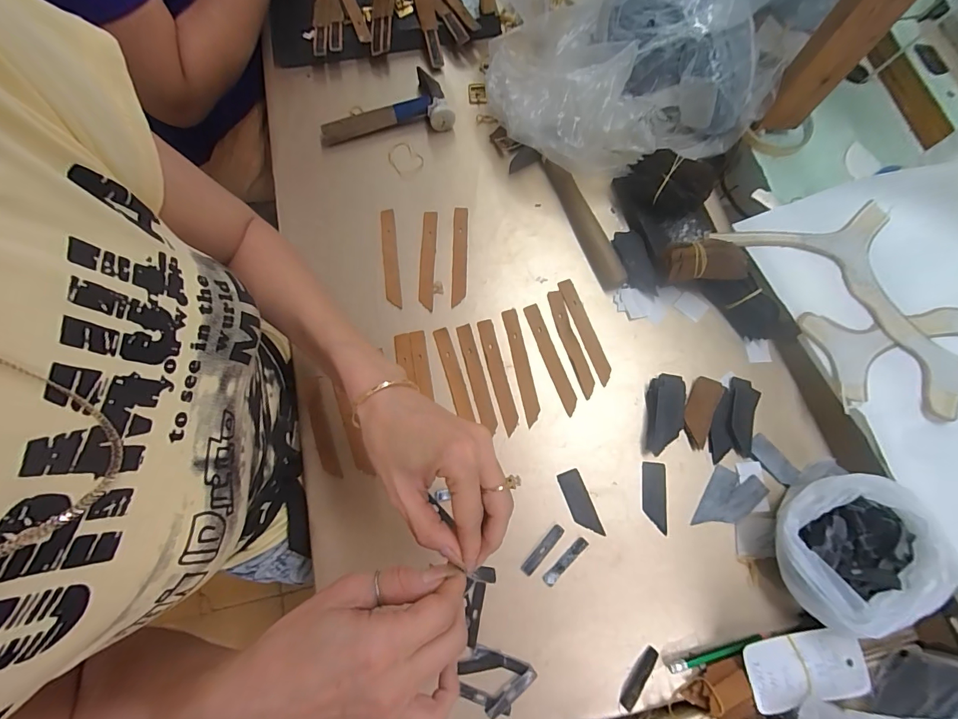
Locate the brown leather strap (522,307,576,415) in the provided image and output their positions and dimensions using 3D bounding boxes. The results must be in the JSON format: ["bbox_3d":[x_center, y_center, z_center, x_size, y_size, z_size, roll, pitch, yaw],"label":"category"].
[{"bbox_3d":[0.078,-0.001,0.444,0.019,0.004,0.124,-19,75,-4],"label":"brown leather strap"}]

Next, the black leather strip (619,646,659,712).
[{"bbox_3d":[0.142,0.282,0.364,0.013,0.005,0.054,35,78,10],"label":"black leather strip"}]

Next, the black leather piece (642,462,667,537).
[{"bbox_3d":[0.173,0.135,0.406,0.023,0.004,0.064,5,75,3],"label":"black leather piece"}]

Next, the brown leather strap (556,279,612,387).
[{"bbox_3d":[0.118,-0.033,0.455,0.018,0.004,0.123,-21,75,-5],"label":"brown leather strap"}]

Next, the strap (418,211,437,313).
[{"bbox_3d":[-0.060,-0.117,0.477,0.017,0.004,0.121,1,74,1],"label":"strap"}]

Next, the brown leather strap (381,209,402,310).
[{"bbox_3d":[-0.104,-0.118,0.481,0.017,0.006,0.124,-8,74,-1],"label":"brown leather strap"}]

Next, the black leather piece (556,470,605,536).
[{"bbox_3d":[0.100,0.142,0.404,0.023,0.004,0.063,-21,75,-5],"label":"black leather piece"}]

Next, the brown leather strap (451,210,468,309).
[{"bbox_3d":[-0.022,-0.122,0.480,0.017,0.005,0.123,1,74,1],"label":"brown leather strap"}]

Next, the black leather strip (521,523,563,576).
[{"bbox_3d":[0.061,0.182,0.391,0.013,0.004,0.054,40,79,11],"label":"black leather strip"}]

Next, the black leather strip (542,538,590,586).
[{"bbox_3d":[0.082,0.190,0.386,0.054,0.004,0.011,-43,78,-10],"label":"black leather strip"}]

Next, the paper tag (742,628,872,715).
[{"bbox_3d":[0.278,0.262,0.348,0.103,0.005,0.049,-9,66,-4],"label":"paper tag"}]

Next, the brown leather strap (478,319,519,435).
[{"bbox_3d":[0.021,0.016,0.442,0.016,0.004,0.124,-15,75,-3],"label":"brown leather strap"}]

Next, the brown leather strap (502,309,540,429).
[{"bbox_3d":[0.046,0.007,0.444,0.016,0.005,0.126,-12,74,-2],"label":"brown leather strap"}]

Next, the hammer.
[{"bbox_3d":[-0.121,-0.322,0.522,0.167,0.034,0.082,-9,74,-1],"label":"hammer"}]

